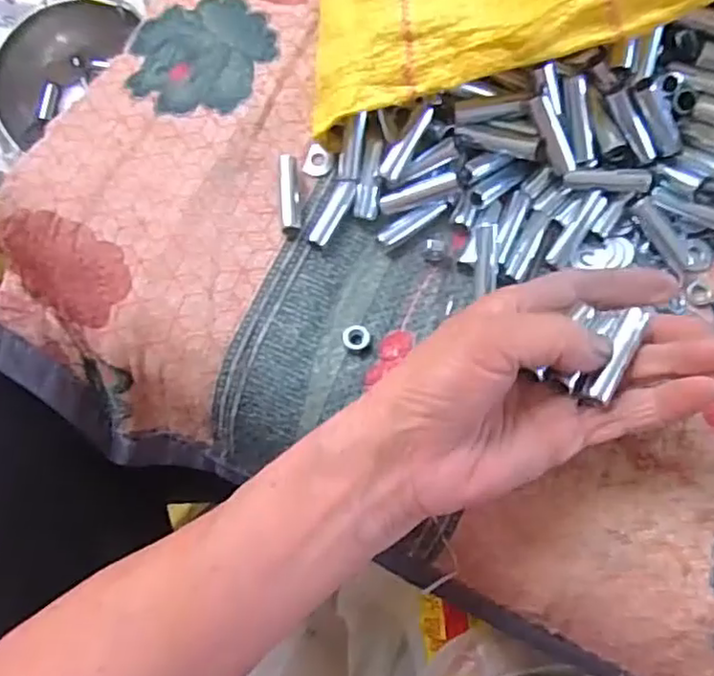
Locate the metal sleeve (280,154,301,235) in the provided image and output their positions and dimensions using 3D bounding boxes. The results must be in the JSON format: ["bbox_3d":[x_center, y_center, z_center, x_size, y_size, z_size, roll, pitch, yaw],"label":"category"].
[{"bbox_3d":[-0.036,-0.077,0.345,0.010,0.008,0.044,-4,74,0],"label":"metal sleeve"}]

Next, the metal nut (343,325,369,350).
[{"bbox_3d":[-0.001,0.000,0.328,0.014,0.004,0.013,0,74,1],"label":"metal nut"}]

